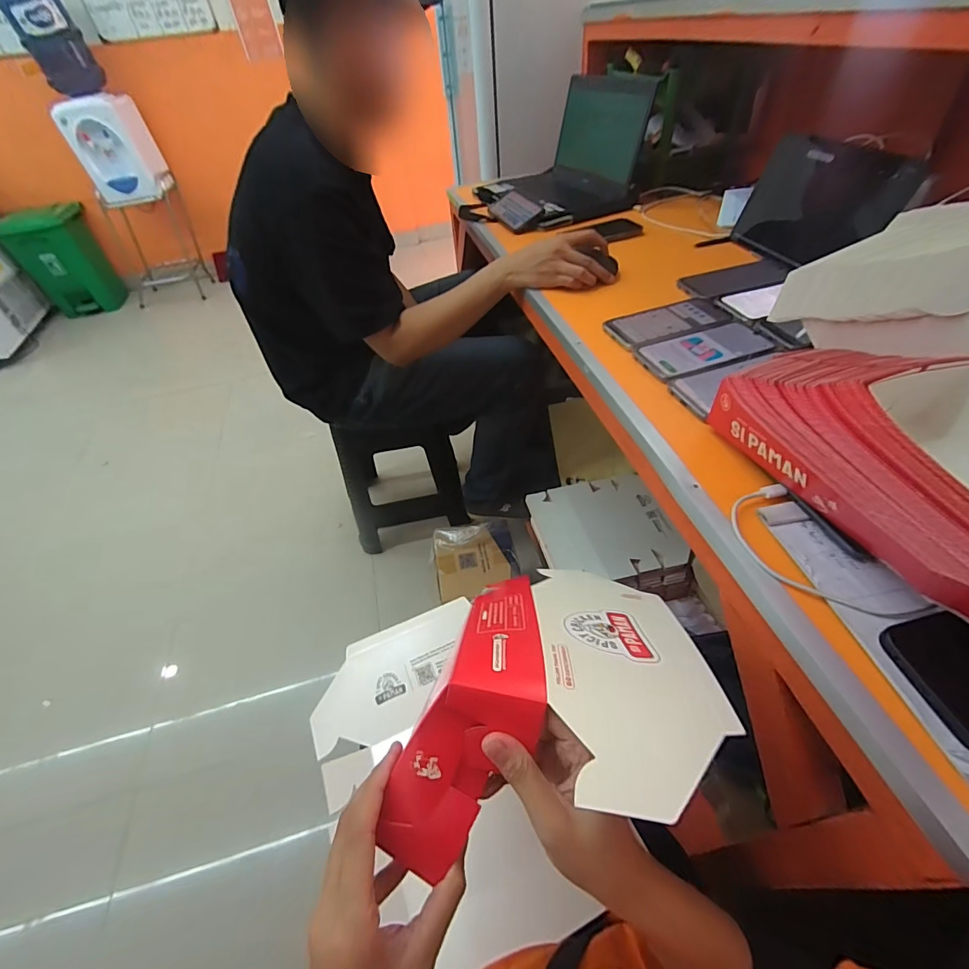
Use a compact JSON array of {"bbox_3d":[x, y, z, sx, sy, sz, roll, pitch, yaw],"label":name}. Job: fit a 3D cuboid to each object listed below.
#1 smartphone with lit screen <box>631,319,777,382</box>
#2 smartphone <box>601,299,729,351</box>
[{"bbox_3d":[0.290,-0.180,0.577,0.179,0.008,0.082,-19,49,-11],"label":"smartphone with lit screen"},{"bbox_3d":[0.265,-0.234,0.630,0.182,0.007,0.076,-18,49,-11],"label":"smartphone"}]

